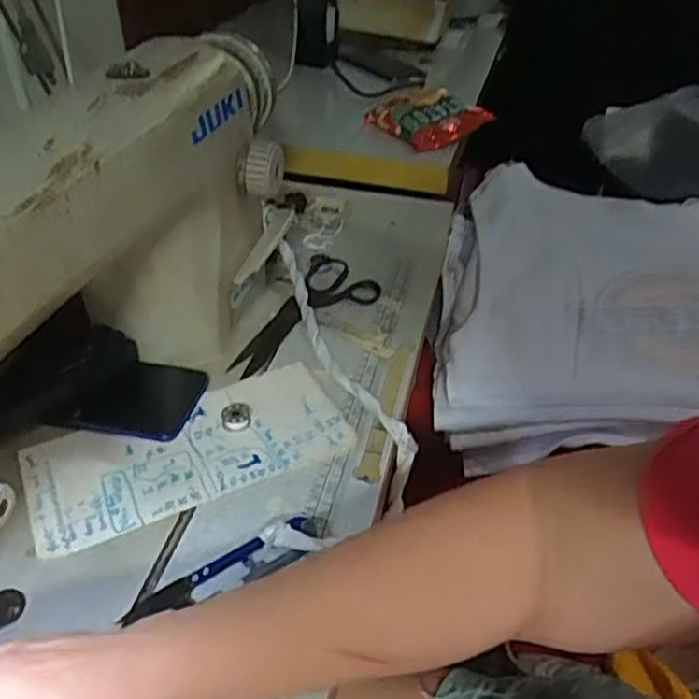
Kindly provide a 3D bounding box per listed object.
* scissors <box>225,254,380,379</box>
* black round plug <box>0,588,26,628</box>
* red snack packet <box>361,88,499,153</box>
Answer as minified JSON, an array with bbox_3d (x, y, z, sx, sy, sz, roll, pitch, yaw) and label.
[{"bbox_3d":[-0.030,-0.032,0.608,0.079,0.014,0.187,14,40,15],"label":"scissors"},{"bbox_3d":[-0.194,0.144,0.385,0.024,0.004,0.022,1,38,-1],"label":"black round plug"},{"bbox_3d":[0.103,-0.313,0.927,0.120,0.045,0.129,-30,48,-34],"label":"red snack packet"}]

